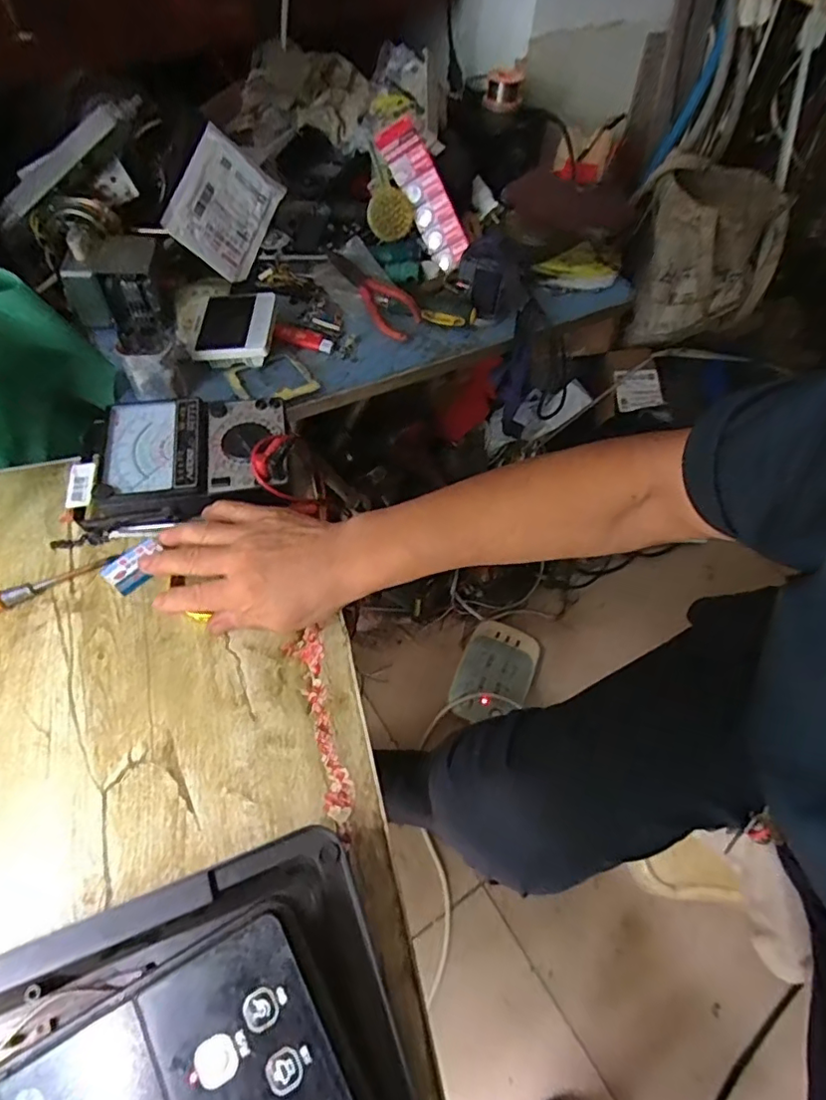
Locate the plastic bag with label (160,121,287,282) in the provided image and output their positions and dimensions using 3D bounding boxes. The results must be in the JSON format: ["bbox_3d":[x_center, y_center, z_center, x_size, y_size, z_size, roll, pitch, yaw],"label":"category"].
[{"bbox_3d":[-0.231,-0.419,0.705,0.030,0.105,0.158,0,69,45],"label":"plastic bag with label"}]

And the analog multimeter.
[{"bbox_3d":[-0.208,-0.083,0.538,0.176,0.052,0.118,-5,59,-7],"label":"analog multimeter"}]

